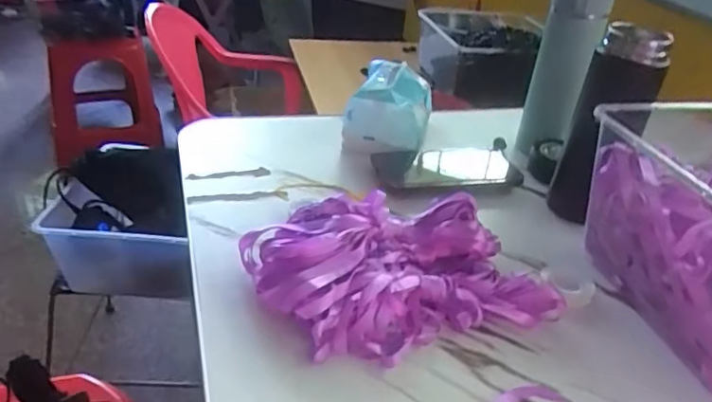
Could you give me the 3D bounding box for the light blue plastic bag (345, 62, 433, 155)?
[{"bbox_3d":[0.045,-0.126,0.749,0.098,0.076,0.147,10,33,6],"label":"light blue plastic bag"}]

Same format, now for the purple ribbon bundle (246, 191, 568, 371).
[{"bbox_3d":[0.035,0.053,0.500,0.234,0.051,0.165,-8,36,-21],"label":"purple ribbon bundle"}]

